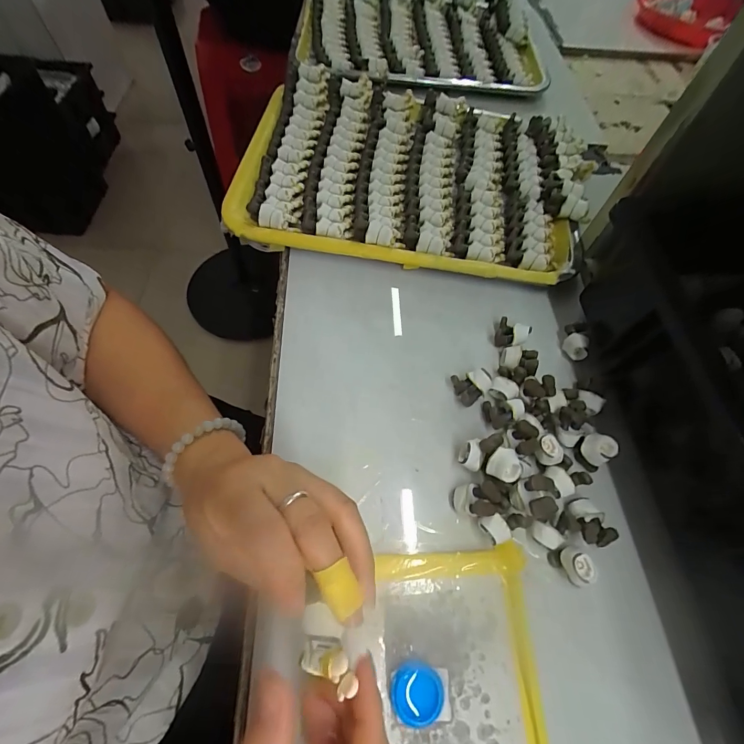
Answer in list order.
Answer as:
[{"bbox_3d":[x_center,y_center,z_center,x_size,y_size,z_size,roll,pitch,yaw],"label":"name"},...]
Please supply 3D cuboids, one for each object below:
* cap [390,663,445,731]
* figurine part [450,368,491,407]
[{"bbox_3d":[0.026,0.185,0.215,0.030,0.006,0.028,1,62,-3],"label":"cap"},{"bbox_3d":[0.080,0.011,0.300,0.026,0.020,0.024,-16,64,-11],"label":"figurine part"}]

